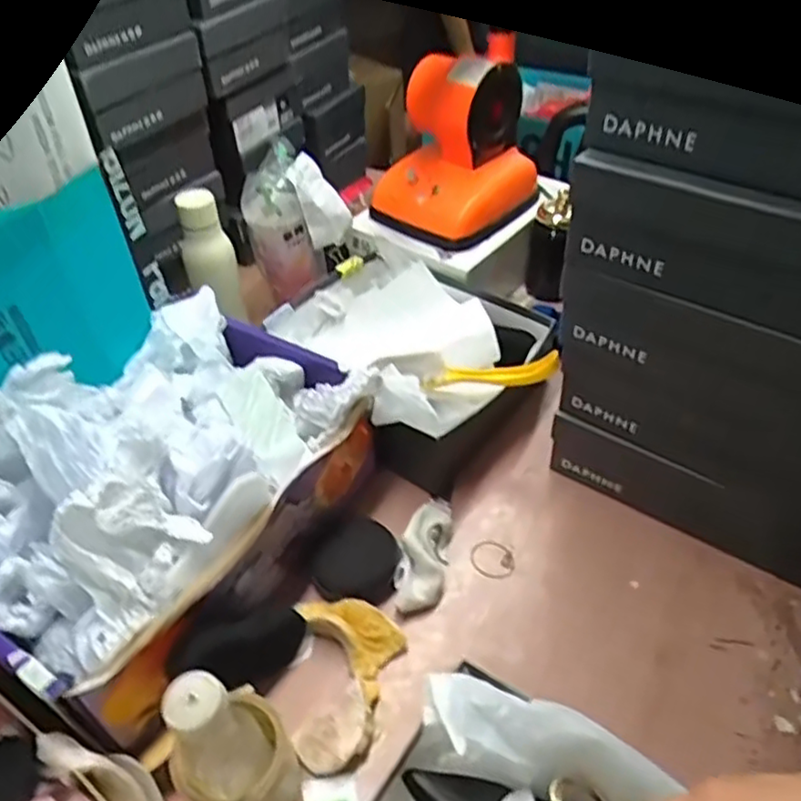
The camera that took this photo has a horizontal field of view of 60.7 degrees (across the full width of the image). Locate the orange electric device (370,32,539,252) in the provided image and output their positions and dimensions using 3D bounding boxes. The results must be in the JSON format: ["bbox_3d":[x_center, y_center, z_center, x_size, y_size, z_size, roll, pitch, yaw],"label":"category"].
[{"bbox_3d":[0.069,-0.356,0.928,0.186,0.226,0.161,25,51,26],"label":"orange electric device"}]

